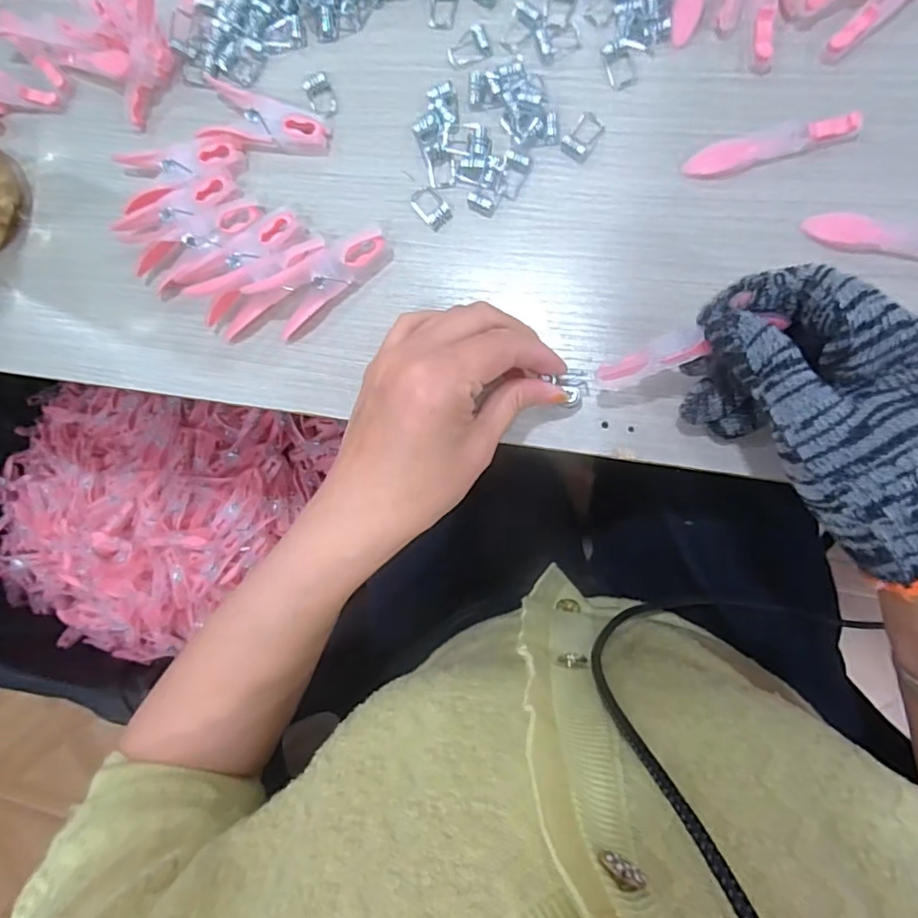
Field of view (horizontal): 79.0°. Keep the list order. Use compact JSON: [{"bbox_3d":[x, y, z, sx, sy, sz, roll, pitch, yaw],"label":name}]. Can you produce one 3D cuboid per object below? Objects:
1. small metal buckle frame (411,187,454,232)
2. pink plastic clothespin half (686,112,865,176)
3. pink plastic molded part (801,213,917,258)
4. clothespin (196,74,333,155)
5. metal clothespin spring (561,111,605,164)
[{"bbox_3d":[-0.016,-0.139,0.306,0.015,0.004,0.024,-43,82,6],"label":"small metal buckle frame"},{"bbox_3d":[0.152,-0.155,0.271,0.078,0.008,0.015,-12,86,9],"label":"pink plastic clothespin half"},{"bbox_3d":[0.205,-0.103,0.260,0.078,0.010,0.015,18,91,10],"label":"pink plastic molded part"},{"bbox_3d":[-0.110,-0.190,0.319,0.073,0.011,0.030,16,91,10],"label":"clothespin"},{"bbox_3d":[0.065,-0.168,0.290,0.016,0.004,0.023,42,95,9],"label":"metal clothespin spring"}]

